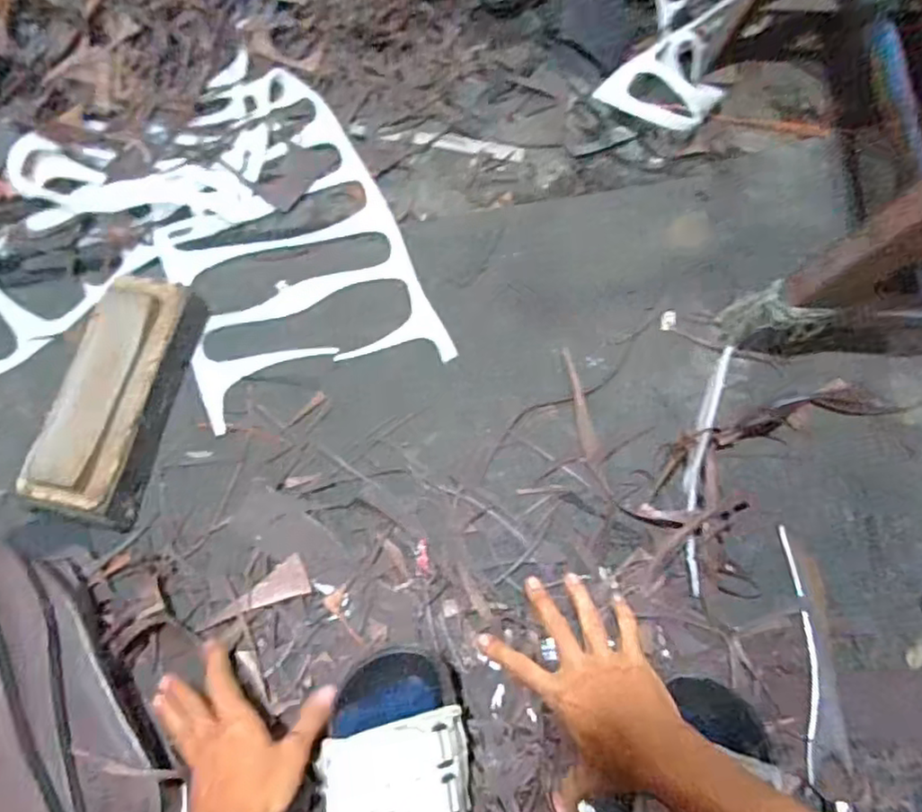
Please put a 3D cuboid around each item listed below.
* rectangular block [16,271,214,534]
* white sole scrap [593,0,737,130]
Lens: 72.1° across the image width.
[{"bbox_3d":[-0.336,-0.013,0.612,0.101,0.069,0.245,8,69,4],"label":"rectangular block"},{"bbox_3d":[0.264,-0.424,0.768,0.135,0.059,0.185,30,72,12],"label":"white sole scrap"}]

